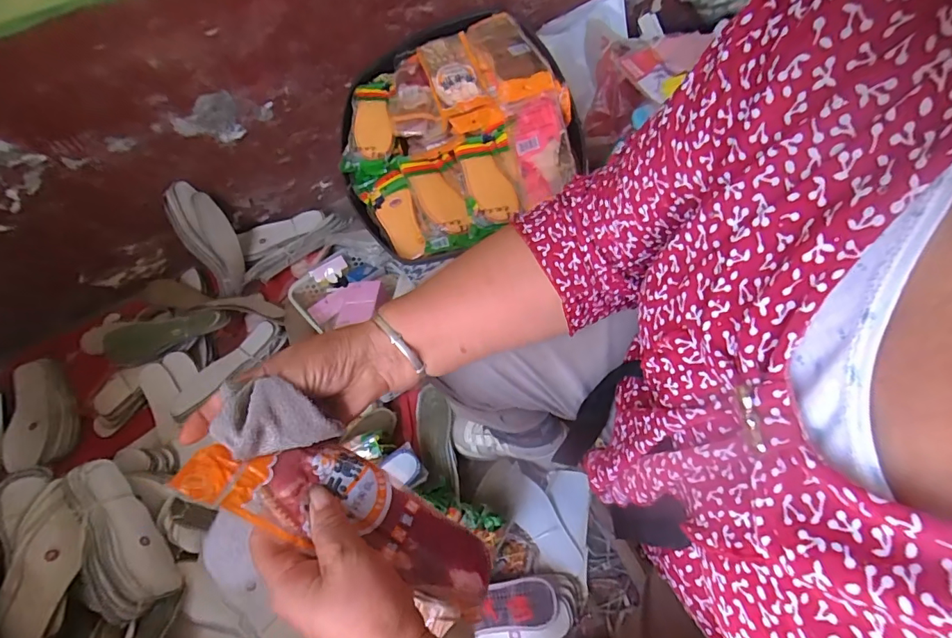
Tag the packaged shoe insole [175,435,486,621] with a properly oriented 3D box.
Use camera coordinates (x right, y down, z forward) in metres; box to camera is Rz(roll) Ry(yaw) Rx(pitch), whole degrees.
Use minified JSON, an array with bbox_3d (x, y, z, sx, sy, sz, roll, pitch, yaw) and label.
[{"bbox_3d":[-0.080,0.123,0.311,0.204,0.027,0.066,27,61,-11],"label":"packaged shoe insole"}]

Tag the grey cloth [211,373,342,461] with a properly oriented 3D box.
[{"bbox_3d":[-0.134,0.064,0.317,0.066,0.035,0.047,-20,59,-8],"label":"grey cloth"}]

